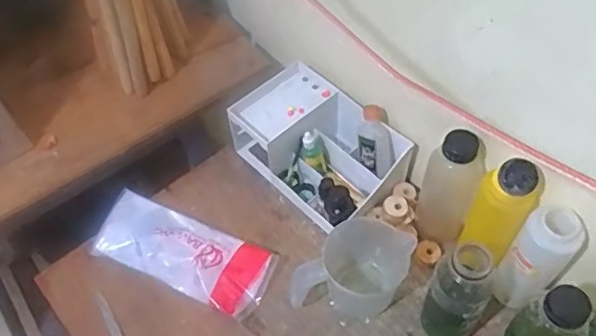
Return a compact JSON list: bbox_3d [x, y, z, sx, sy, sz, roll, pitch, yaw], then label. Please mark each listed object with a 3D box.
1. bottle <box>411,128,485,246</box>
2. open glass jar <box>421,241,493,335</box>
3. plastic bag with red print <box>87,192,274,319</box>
[{"bbox_3d":[0.188,0.026,0.719,0.069,0.174,0.069,17,57,14],"label":"bottle"},{"bbox_3d":[0.177,0.152,0.642,0.058,0.182,0.052,30,61,21],"label":"open glass jar"},{"bbox_3d":[-0.159,0.110,0.775,0.252,0.034,0.104,20,58,16],"label":"plastic bag with red print"}]

